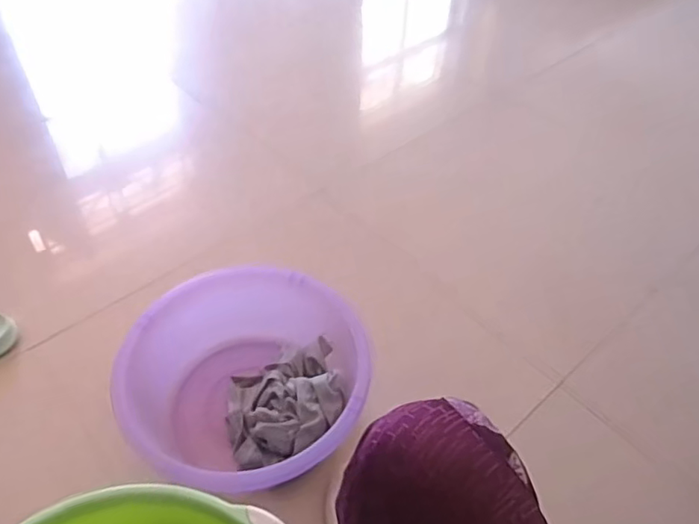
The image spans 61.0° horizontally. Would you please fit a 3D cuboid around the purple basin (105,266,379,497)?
[{"bbox_3d":[-0.141,0.170,0.836,0.319,0.154,0.280,-5,47,-7],"label":"purple basin"}]

